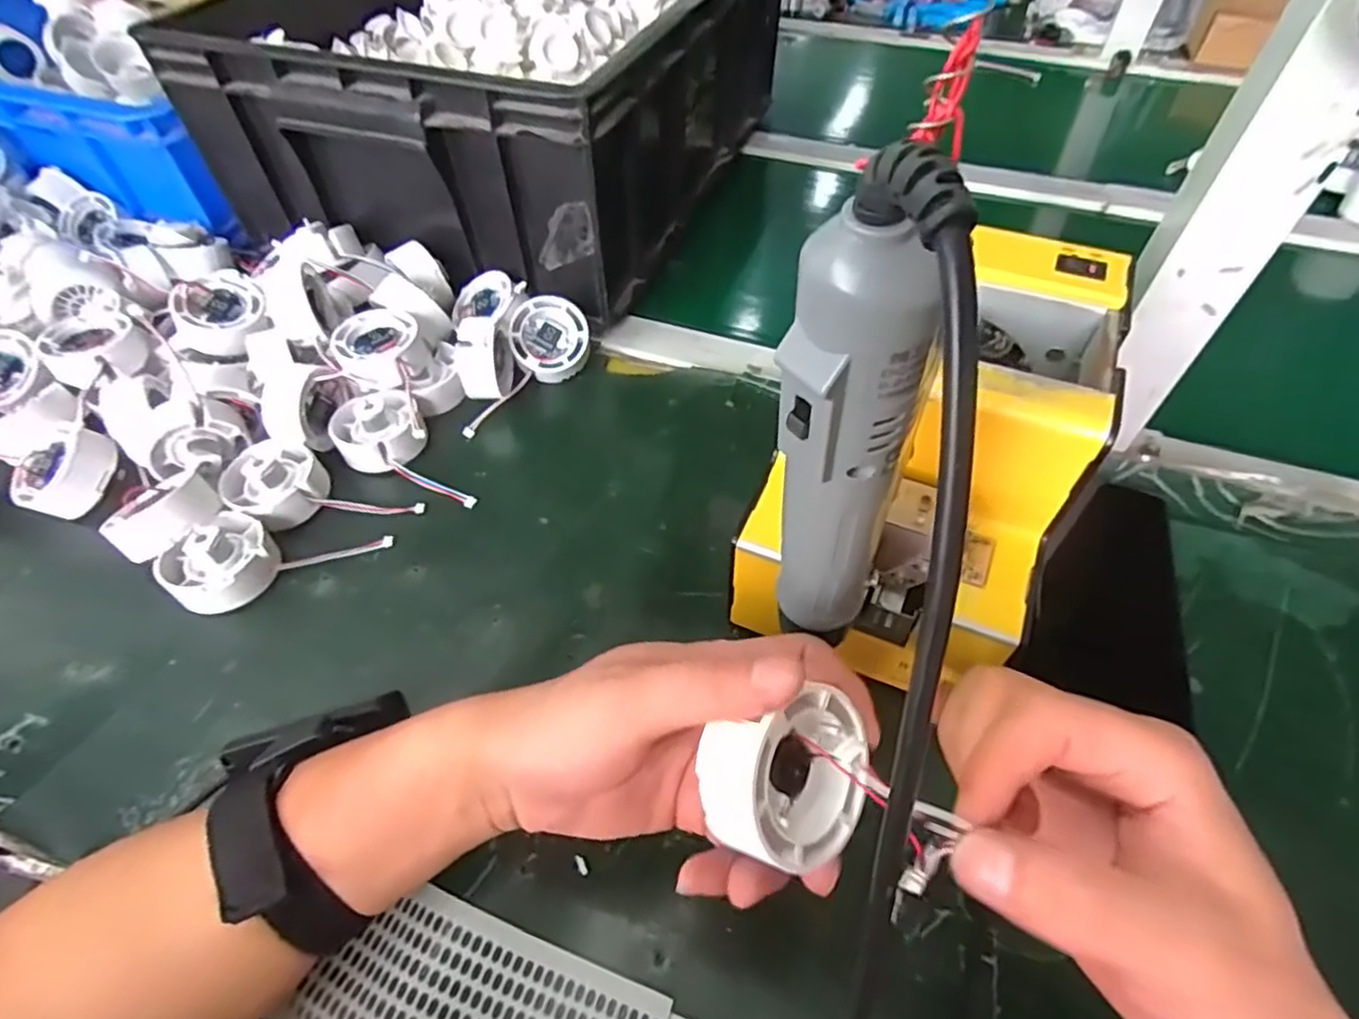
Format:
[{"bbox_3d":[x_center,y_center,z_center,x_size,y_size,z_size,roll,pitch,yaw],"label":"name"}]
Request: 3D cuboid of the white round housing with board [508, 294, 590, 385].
[{"bbox_3d":[-0.091,-0.120,0.485,0.056,0.018,0.054,0,92,-11],"label":"white round housing with board"}]

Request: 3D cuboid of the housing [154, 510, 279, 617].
[{"bbox_3d":[-0.256,0.031,0.385,0.046,0.032,0.052,30,58,22],"label":"housing"}]

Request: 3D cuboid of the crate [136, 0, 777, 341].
[{"bbox_3d":[-0.146,-0.392,0.610,0.376,0.150,0.448,17,54,14],"label":"crate"}]

